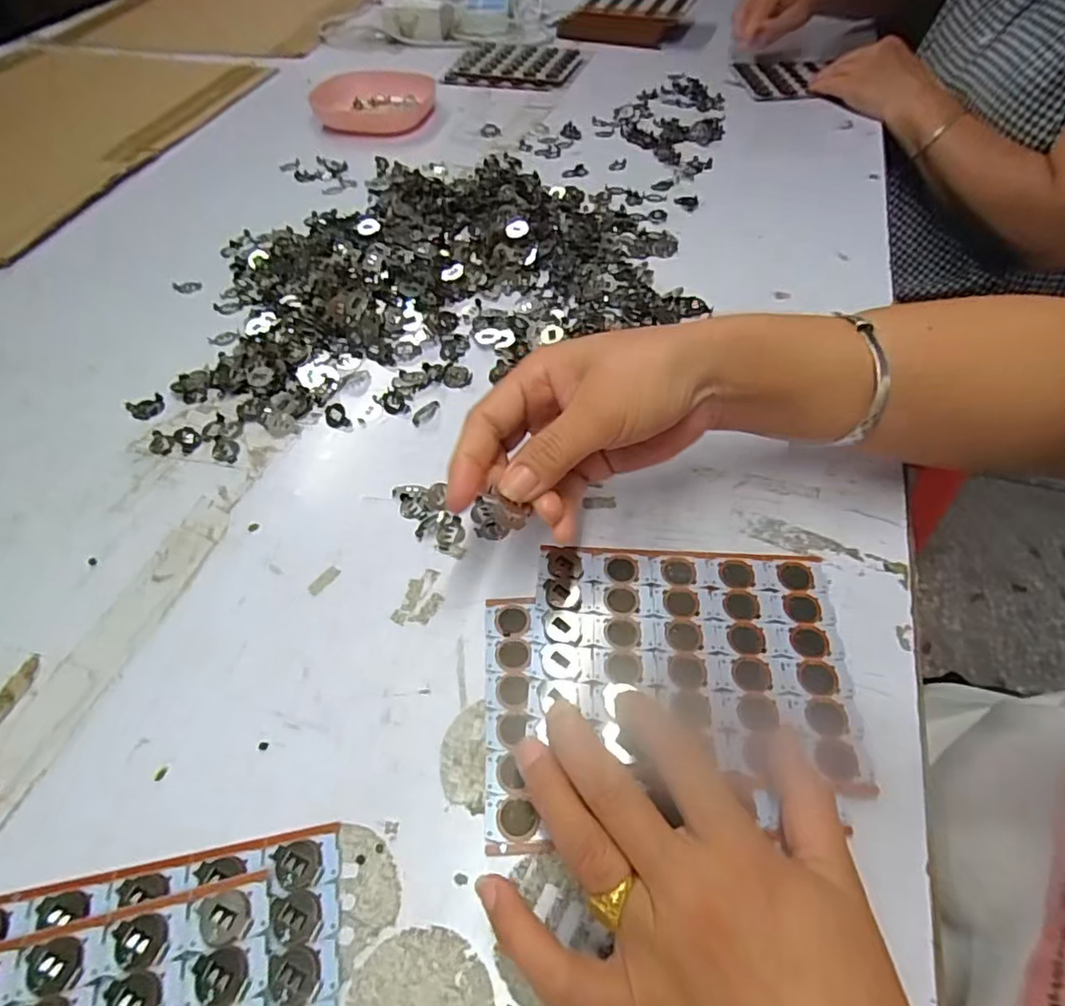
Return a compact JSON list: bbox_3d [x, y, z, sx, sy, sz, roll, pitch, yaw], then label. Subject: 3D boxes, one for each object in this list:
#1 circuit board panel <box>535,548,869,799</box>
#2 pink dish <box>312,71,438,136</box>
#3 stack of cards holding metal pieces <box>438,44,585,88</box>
[{"bbox_3d":[0.075,0.071,0.296,0.149,0.004,0.111,3,53,4],"label":"circuit board panel"},{"bbox_3d":[-0.187,-0.477,0.713,0.133,0.025,0.137,-1,52,2],"label":"pink dish"},{"bbox_3d":[-0.020,-0.582,0.798,0.165,0.006,0.143,12,53,11],"label":"stack of cards holding metal pieces"}]

